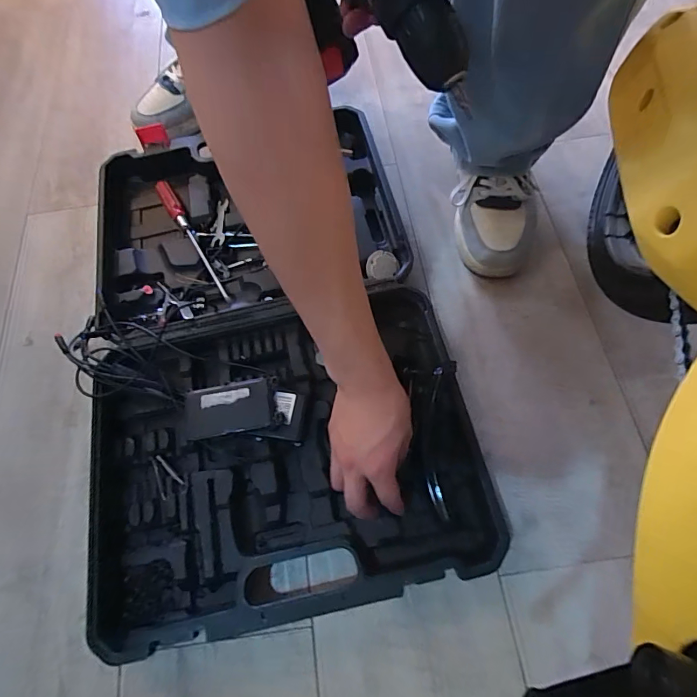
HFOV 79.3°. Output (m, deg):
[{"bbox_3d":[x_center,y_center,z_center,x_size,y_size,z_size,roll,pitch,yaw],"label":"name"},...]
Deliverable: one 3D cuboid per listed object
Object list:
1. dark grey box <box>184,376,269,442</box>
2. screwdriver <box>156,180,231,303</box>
[{"bbox_3d":[-0.134,0.071,0.482,0.096,0.037,0.057,-8,67,1],"label":"dark grey box"},{"bbox_3d":[-0.222,-0.156,0.599,0.022,0.019,0.243,-30,68,-11],"label":"screwdriver"}]

